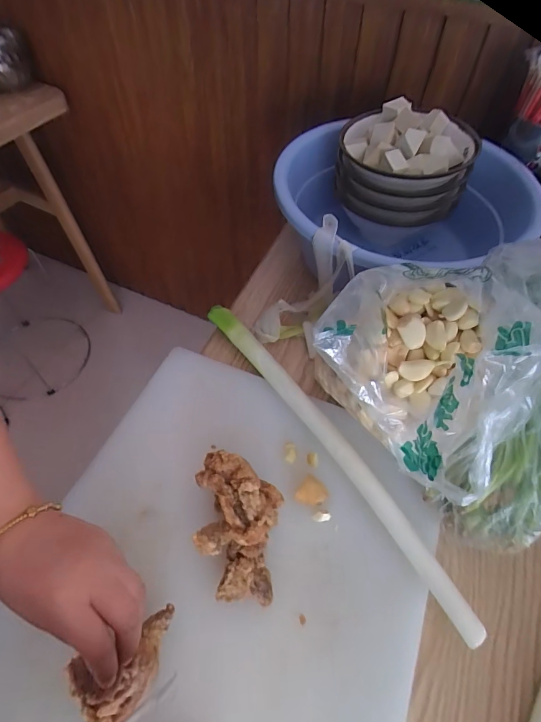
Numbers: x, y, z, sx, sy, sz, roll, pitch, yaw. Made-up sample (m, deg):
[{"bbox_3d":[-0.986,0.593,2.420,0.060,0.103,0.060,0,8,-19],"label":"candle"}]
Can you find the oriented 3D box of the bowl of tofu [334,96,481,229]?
[{"bbox_3d":[0.190,-0.280,0.572,0.173,0.106,0.163,0,55,0],"label":"bowl of tofu"}]

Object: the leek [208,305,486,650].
[{"bbox_3d":[0.055,0.080,0.433,0.033,0.021,0.430,-29,60,-20],"label":"leek"}]

